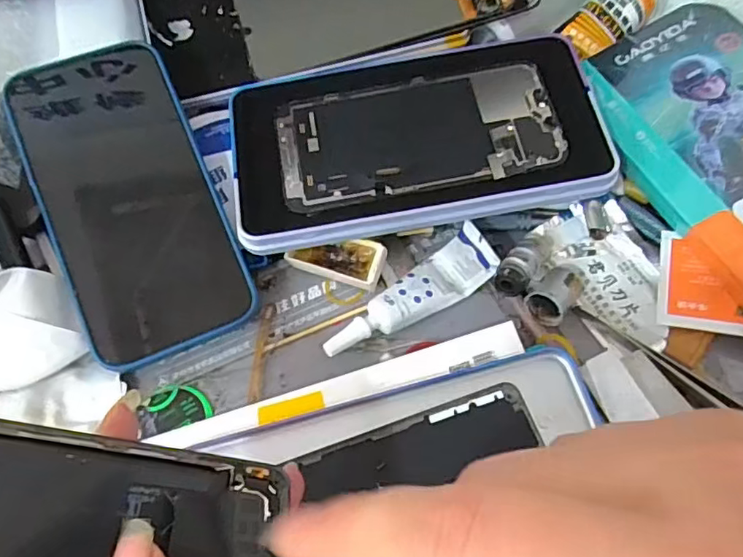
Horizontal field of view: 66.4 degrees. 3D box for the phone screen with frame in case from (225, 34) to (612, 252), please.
[{"bbox_3d":[0.022,-0.075,0.294,0.185,0.010,0.103,-10,67,1],"label":"phone screen with frame in case"}]

